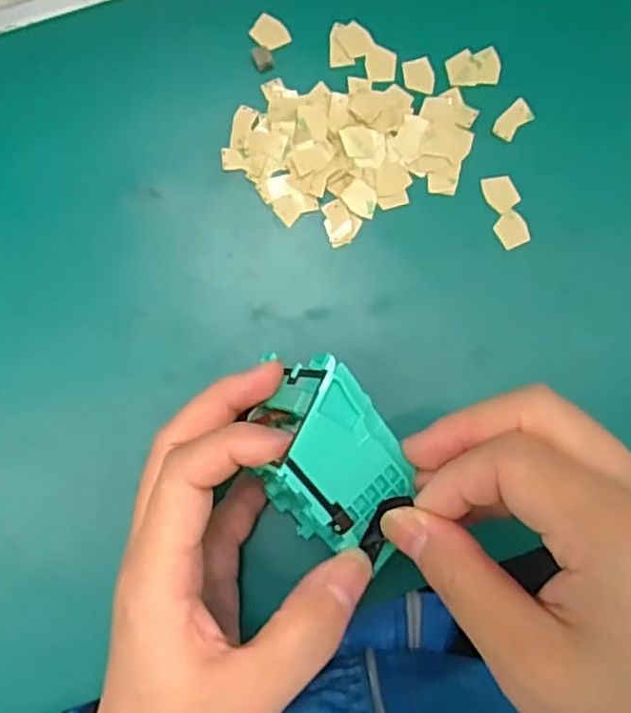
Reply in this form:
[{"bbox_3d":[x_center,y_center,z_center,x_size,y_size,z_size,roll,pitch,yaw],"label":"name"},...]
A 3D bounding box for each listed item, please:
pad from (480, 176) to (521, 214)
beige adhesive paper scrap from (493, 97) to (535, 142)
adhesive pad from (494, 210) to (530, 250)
[{"bbox_3d":[0.086,-0.076,0.316,0.015,0.004,0.018,-26,87,-3],"label":"pad"},{"bbox_3d":[0.093,-0.110,0.317,0.011,0.004,0.021,45,86,2],"label":"beige adhesive paper scrap"},{"bbox_3d":[0.091,-0.059,0.316,0.015,0.004,0.016,-24,87,-3],"label":"adhesive pad"}]

